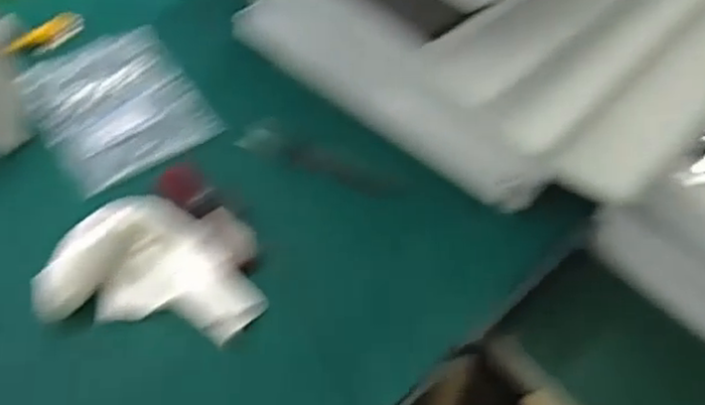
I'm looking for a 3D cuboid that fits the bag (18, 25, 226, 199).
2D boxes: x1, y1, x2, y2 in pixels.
[{"bbox_3d":[-0.175,-0.074,0.521,0.110,0.011,0.132,-29,65,-19],"label":"bag"}]

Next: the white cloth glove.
[{"bbox_3d":[-0.118,0.037,0.428,0.123,0.040,0.081,5,53,2],"label":"white cloth glove"}]

